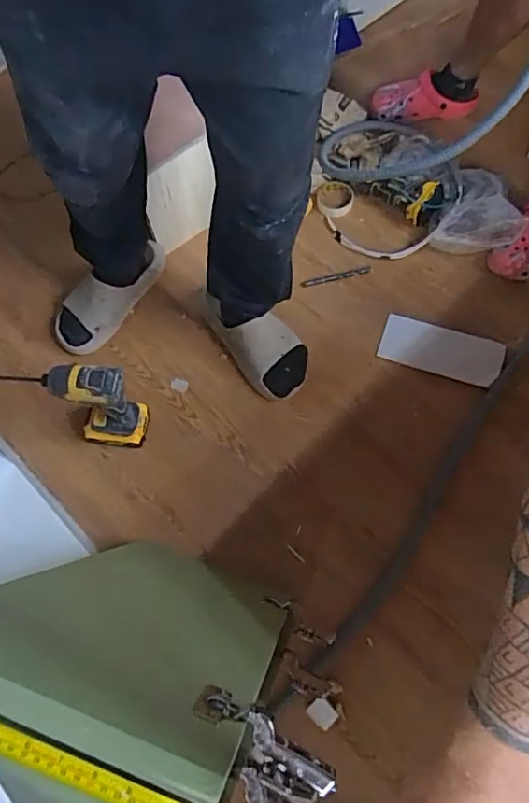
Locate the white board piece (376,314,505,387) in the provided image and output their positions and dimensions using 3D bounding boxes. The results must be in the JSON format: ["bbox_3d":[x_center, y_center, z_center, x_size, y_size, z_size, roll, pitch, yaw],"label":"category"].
[{"bbox_3d":[0.358,-0.106,1.133,0.236,0.011,0.104,18,75,15],"label":"white board piece"}]

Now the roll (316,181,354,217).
[{"bbox_3d":[0.160,-0.466,1.274,0.084,0.024,0.086,-1,66,2],"label":"roll"}]

